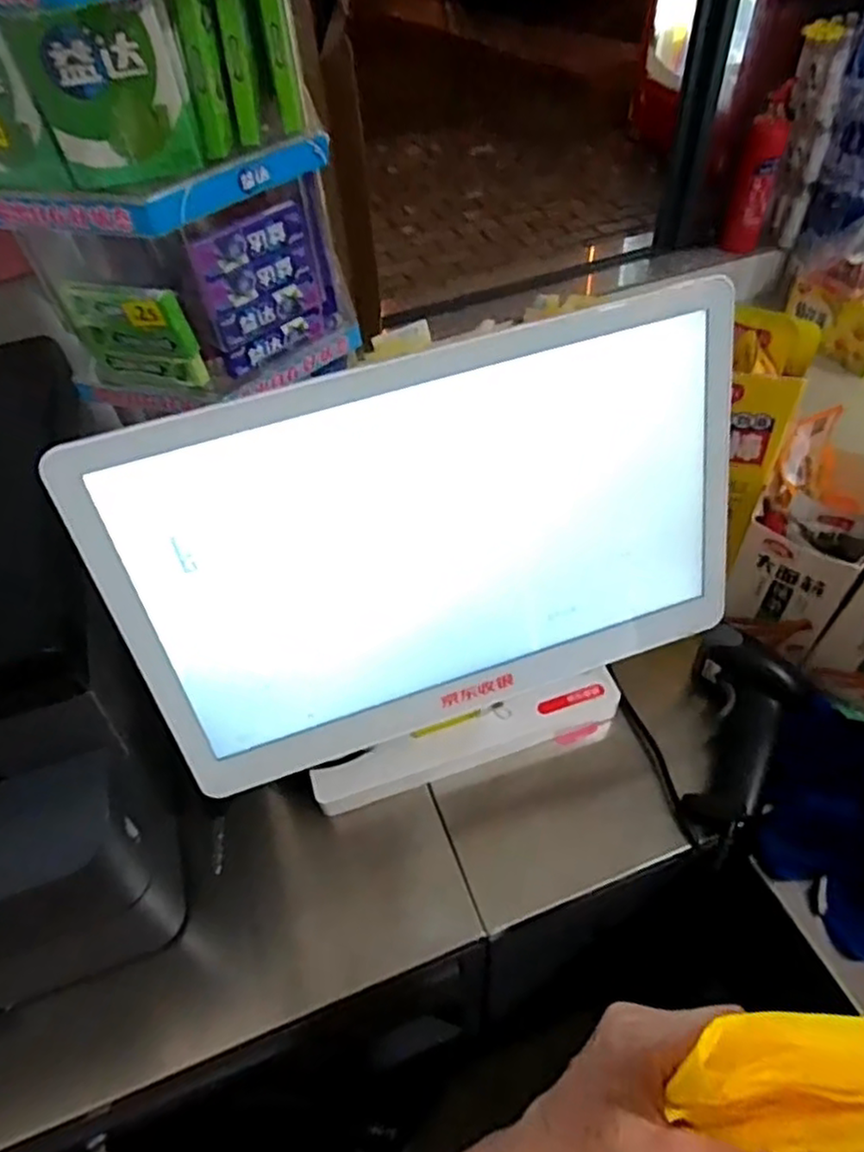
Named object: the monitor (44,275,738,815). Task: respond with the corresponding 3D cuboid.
[{"bbox_3d":[0.008,0.012,0.453,0.366,0.317,0.108,-17,51,-10],"label":"monitor"}]

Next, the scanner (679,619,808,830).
[{"bbox_3d":[0.244,0.127,0.538,0.086,0.062,0.152,14,67,16],"label":"scanner"}]

